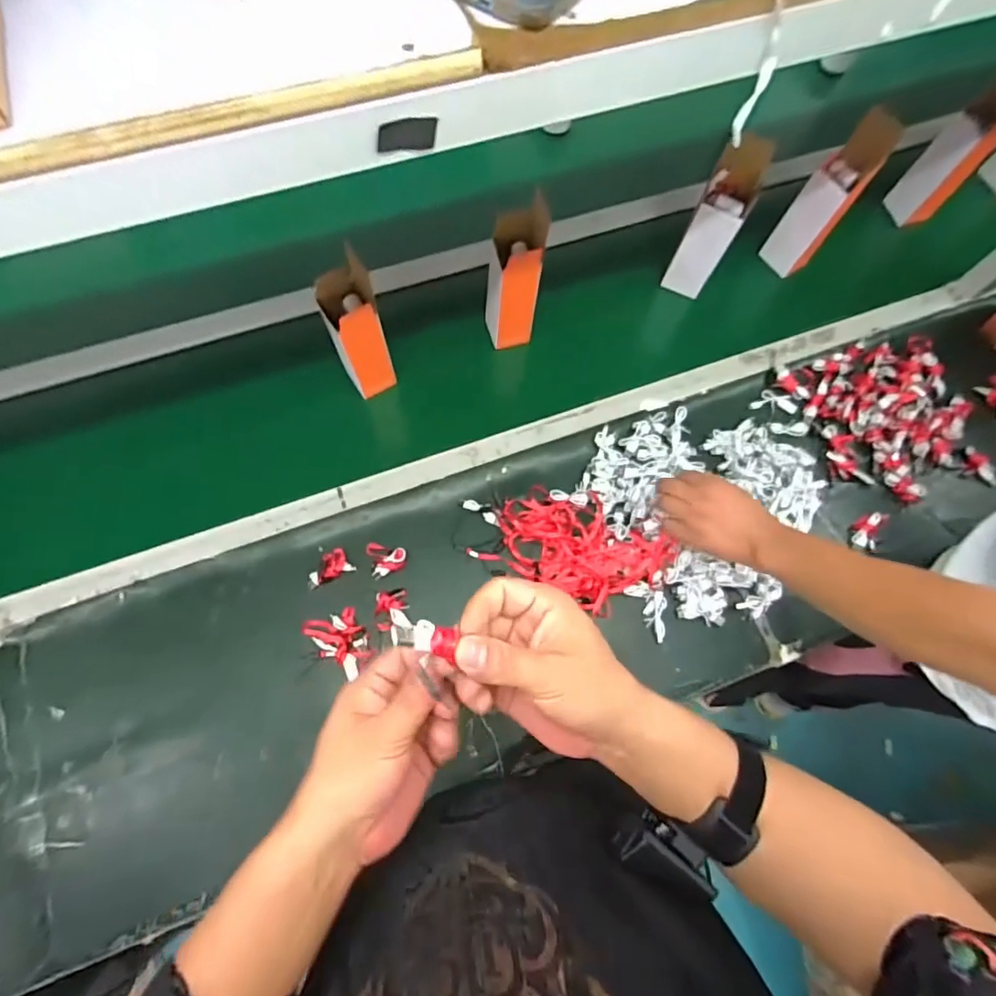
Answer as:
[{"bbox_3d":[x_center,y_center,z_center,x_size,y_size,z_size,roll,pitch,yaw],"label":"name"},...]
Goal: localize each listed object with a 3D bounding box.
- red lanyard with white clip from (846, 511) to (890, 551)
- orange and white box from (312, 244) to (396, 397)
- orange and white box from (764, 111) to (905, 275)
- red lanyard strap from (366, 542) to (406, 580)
[{"bbox_3d":[0.536,0.045,0.794,0.035,0.024,0.066,34,73,10],"label":"red lanyard with white clip"},{"bbox_3d":[-0.188,-0.220,0.735,0.067,0.204,0.066,-21,74,-9],"label":"orange and white box"},{"bbox_3d":[0.503,-0.458,0.859,0.082,0.236,0.076,34,73,10],"label":"orange and white box"},{"bbox_3d":[-0.152,0.080,0.750,0.049,0.016,0.048,-14,72,-7],"label":"red lanyard strap"}]

